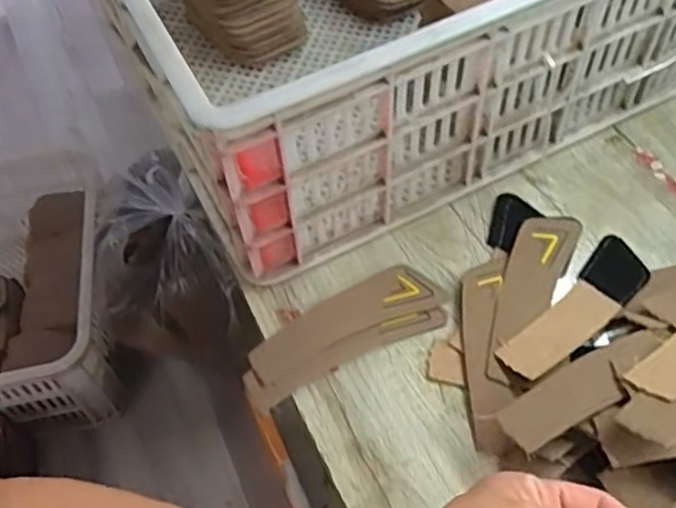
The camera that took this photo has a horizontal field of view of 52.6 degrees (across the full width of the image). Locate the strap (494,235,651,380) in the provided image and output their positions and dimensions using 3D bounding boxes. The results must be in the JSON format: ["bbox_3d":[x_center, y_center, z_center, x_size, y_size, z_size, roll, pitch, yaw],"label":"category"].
[{"bbox_3d":[0.181,0.037,0.504,0.154,0.009,0.043,-40,59,-23],"label":"strap"}]

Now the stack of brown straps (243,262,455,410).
[{"bbox_3d":[0.003,0.057,0.510,0.157,0.015,0.056,-23,54,-12],"label":"stack of brown straps"}]

